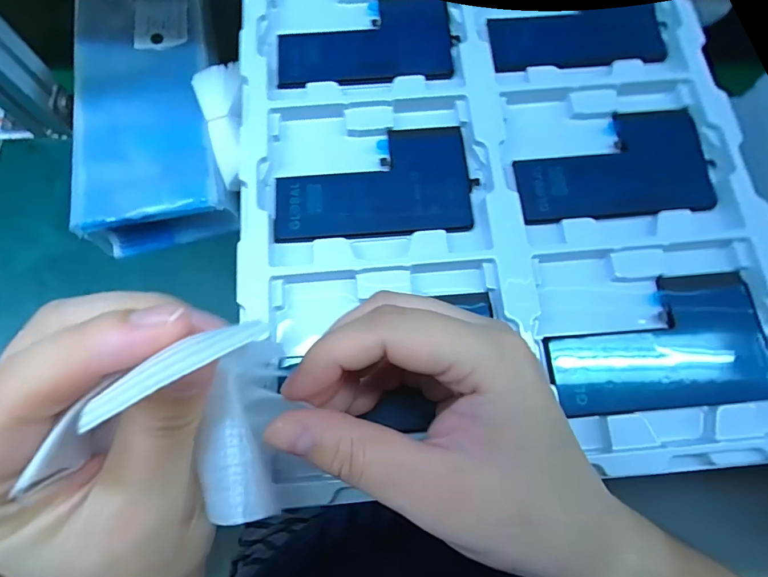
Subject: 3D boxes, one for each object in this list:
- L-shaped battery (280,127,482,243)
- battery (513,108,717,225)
[{"bbox_3d":[-0.006,-0.060,0.241,0.109,0.004,0.066,-4,71,-2],"label":"L-shaped battery"},{"bbox_3d":[0.132,-0.069,0.247,0.114,0.004,0.065,-9,72,-3],"label":"battery"}]

